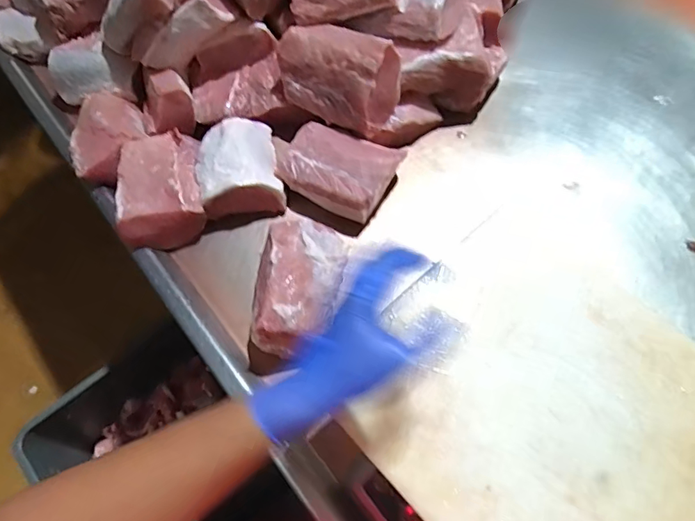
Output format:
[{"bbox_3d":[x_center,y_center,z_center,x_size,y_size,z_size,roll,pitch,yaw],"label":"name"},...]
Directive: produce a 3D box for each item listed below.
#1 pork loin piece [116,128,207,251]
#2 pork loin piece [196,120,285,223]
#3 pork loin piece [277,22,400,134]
[{"bbox_3d":[-0.272,-0.105,0.686,0.116,0.067,0.167,-14,63,-5],"label":"pork loin piece"},{"bbox_3d":[-0.164,-0.146,0.703,0.114,0.065,0.157,-13,63,-4],"label":"pork loin piece"},{"bbox_3d":[-0.016,-0.271,0.707,0.184,0.147,0.078,24,38,15],"label":"pork loin piece"}]

